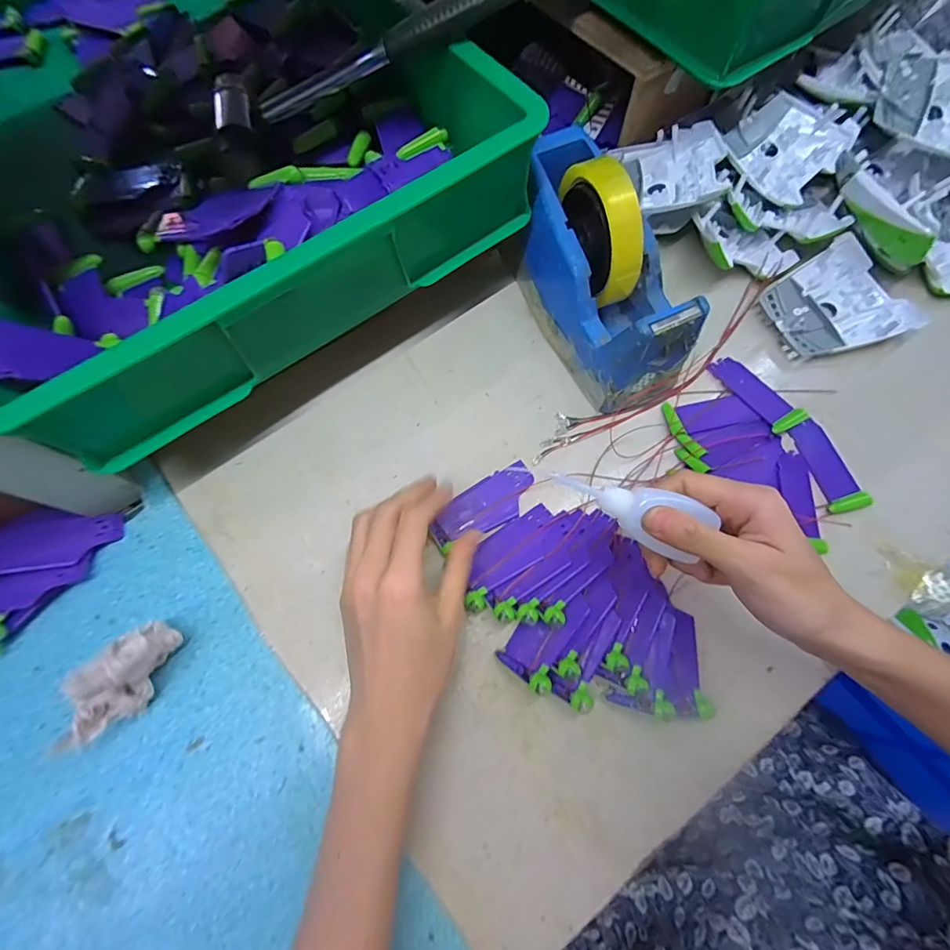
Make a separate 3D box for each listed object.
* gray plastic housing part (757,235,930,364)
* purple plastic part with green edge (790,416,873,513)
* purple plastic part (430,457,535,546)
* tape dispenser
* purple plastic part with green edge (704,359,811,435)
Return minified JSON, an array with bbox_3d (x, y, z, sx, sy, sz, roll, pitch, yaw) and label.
[{"bbox_3d":[0.313,-0.148,0.385,0.104,0.020,0.096,-26,73,-8],"label":"gray plastic housing part"},{"bbox_3d":[0.280,-0.008,0.351,0.030,0.009,0.076,-16,72,-5],"label":"purple plastic part with green edge"},{"bbox_3d":[0.009,0.024,0.340,0.089,0.005,0.038,-34,77,-14],"label":"purple plastic part"},{"bbox_3d":[0.092,-0.159,0.338,0.073,0.106,0.194,-27,73,-8],"label":"tape dispenser"},{"bbox_3d":[0.233,-0.069,0.369,0.029,0.006,0.079,-28,64,-7],"label":"purple plastic part with green edge"}]

